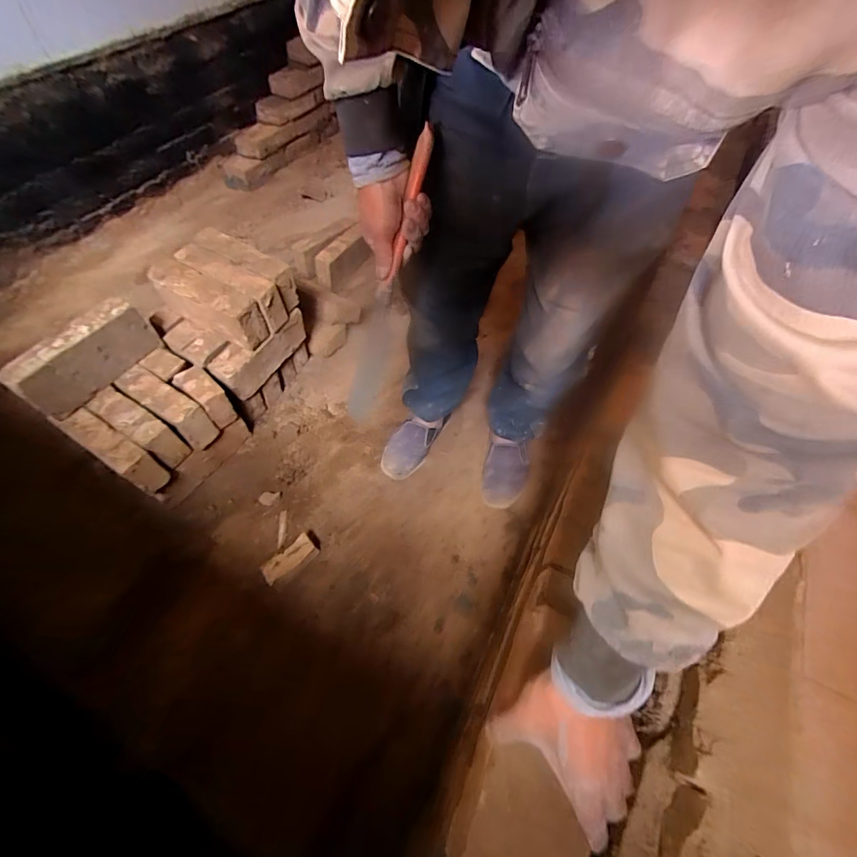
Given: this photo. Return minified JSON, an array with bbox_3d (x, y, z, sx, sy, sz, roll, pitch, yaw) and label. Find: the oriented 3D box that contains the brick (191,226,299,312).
[{"bbox_3d":[-0.399,-0.352,0.904,0.229,0.106,0.061,26,62,12],"label":"brick"}]

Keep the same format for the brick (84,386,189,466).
[{"bbox_3d":[-0.584,-0.003,0.827,0.187,0.093,0.060,30,63,14],"label":"brick"}]

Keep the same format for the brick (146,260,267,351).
[{"bbox_3d":[-0.463,-0.259,0.860,0.254,0.112,0.065,27,62,13],"label":"brick"}]

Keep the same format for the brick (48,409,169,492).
[{"bbox_3d":[-0.619,0.034,0.793,0.221,0.080,0.055,29,62,14],"label":"brick"}]

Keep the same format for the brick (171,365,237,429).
[{"bbox_3d":[-0.474,-0.068,0.876,0.105,0.102,0.060,37,65,18],"label":"brick"}]

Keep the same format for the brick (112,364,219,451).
[{"bbox_3d":[-0.550,-0.046,0.862,0.202,0.104,0.062,30,63,14],"label":"brick"}]

